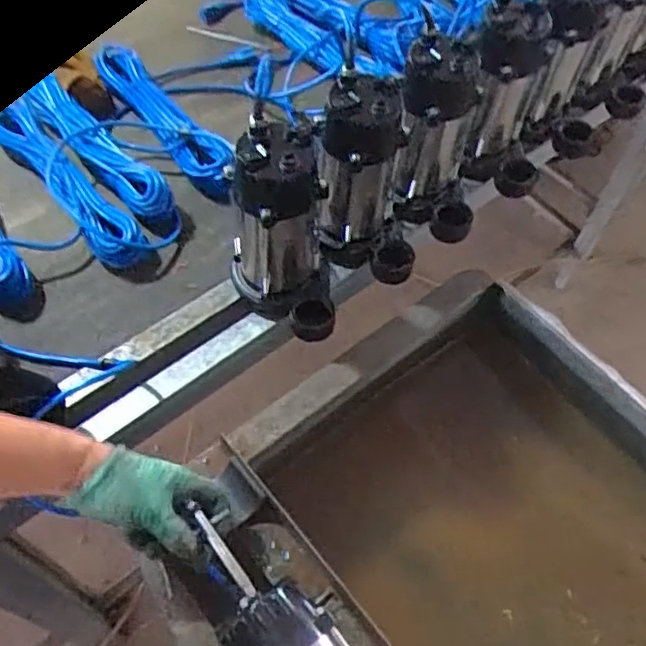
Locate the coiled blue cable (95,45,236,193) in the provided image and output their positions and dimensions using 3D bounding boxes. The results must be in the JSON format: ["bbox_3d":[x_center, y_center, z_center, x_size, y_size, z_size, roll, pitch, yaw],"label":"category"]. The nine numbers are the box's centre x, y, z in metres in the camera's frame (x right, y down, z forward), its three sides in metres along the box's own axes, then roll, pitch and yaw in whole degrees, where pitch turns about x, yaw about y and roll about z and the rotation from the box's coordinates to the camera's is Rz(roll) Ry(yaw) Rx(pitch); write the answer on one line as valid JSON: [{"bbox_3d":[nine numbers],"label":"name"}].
[{"bbox_3d":[-0.238,-0.316,1.013,0.070,0.057,0.351,-32,64,-21],"label":"coiled blue cable"}]

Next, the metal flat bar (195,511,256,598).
[{"bbox_3d":[-0.094,0.222,0.641,0.012,0.006,0.093,-34,70,-22],"label":"metal flat bar"}]

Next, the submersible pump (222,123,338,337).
[{"bbox_3d":[-0.048,-0.093,0.781,0.121,0.237,0.133,-3,57,-5],"label":"submersible pump"}]

